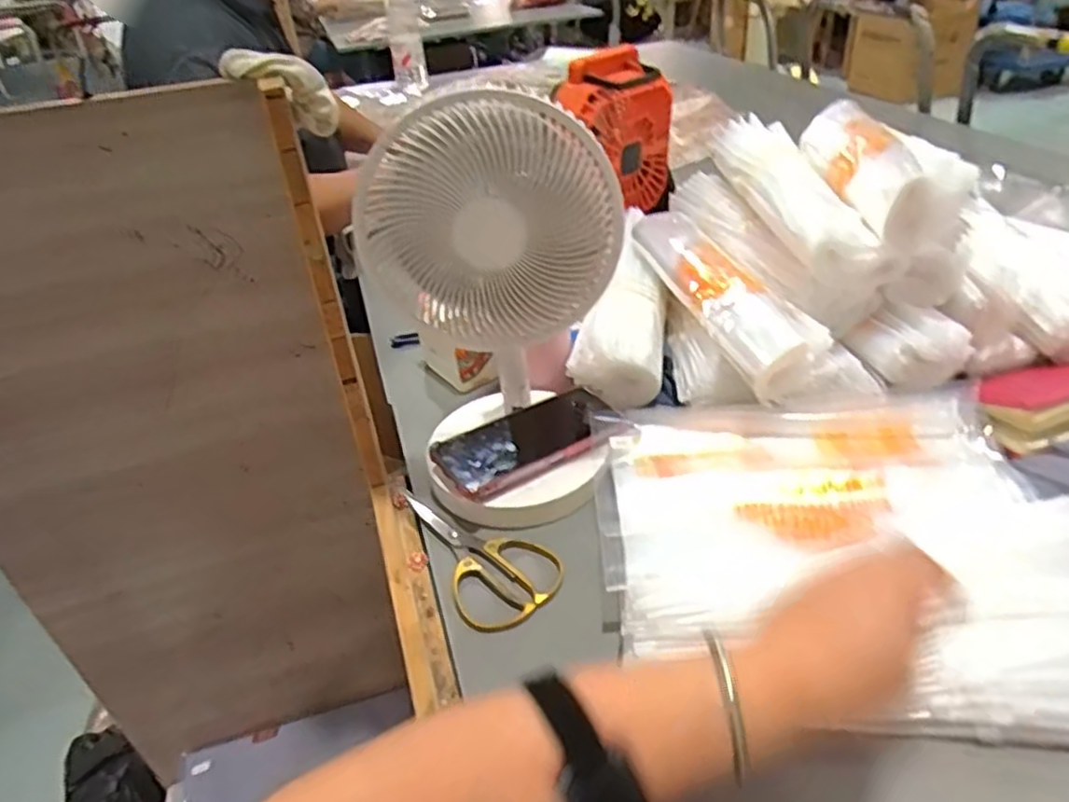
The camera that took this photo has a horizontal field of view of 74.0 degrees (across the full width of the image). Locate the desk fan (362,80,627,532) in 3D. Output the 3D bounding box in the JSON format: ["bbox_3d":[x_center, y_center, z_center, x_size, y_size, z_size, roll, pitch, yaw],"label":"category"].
[{"bbox_3d":[-0.025,-0.069,0.568,0.174,0.315,0.158,-21,39,-20],"label":"desk fan"}]

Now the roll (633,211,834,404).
[{"bbox_3d":[0.178,-0.114,0.720,0.070,0.054,0.307,-13,37,-10],"label":"roll"}]

